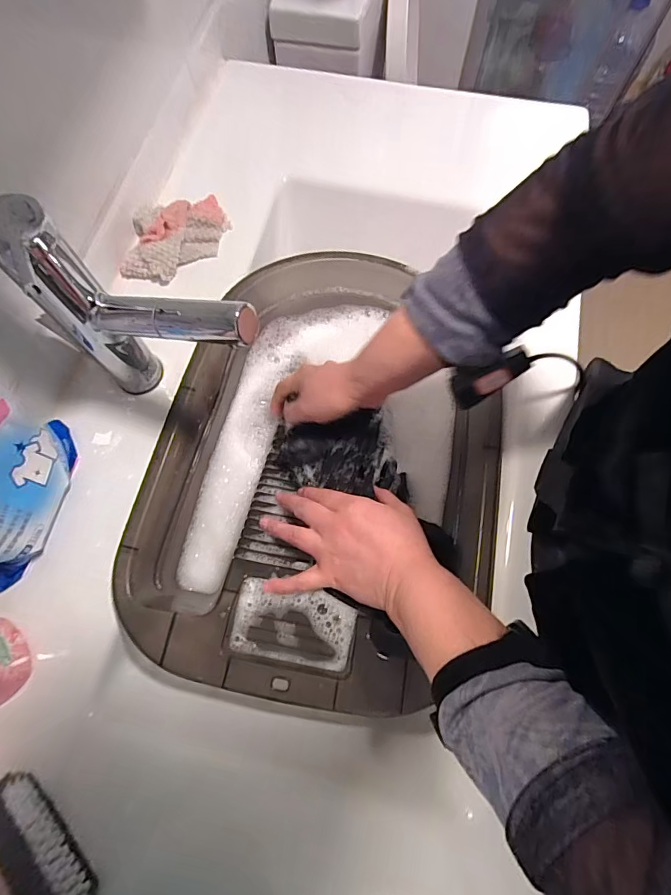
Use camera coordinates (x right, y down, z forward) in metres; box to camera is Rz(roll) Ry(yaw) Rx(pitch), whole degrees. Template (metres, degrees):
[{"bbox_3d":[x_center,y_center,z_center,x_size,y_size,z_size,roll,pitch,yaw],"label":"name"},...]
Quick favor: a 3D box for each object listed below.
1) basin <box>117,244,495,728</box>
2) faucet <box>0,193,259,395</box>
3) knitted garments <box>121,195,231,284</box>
[{"bbox_3d":[-0.002,0.003,0.477,0.312,0.093,0.464,17,71,6],"label":"basin"},{"bbox_3d":[-0.142,-0.087,0.358,0.172,0.205,0.046,18,72,6],"label":"faucet"},{"bbox_3d":[-0.183,-0.239,0.504,0.123,0.030,0.096,-17,71,-6],"label":"knitted garments"}]

